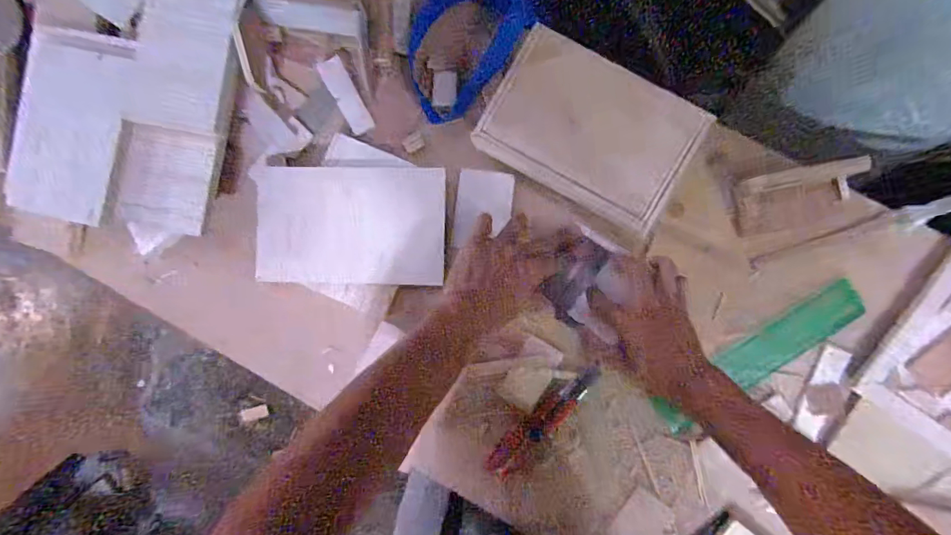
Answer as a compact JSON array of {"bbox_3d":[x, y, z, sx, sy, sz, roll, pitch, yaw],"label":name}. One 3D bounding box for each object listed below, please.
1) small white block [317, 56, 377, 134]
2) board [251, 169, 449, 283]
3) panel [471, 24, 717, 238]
[{"bbox_3d":[-0.155,-0.206,0.519,0.029,0.010,0.093,-28,87,4],"label":"small white block"},{"bbox_3d":[-0.146,-0.050,0.510,0.218,0.008,0.136,1,89,1],"label":"board"},{"bbox_3d":[0.121,-0.146,0.466,0.210,0.025,0.142,30,91,5],"label":"panel"}]

